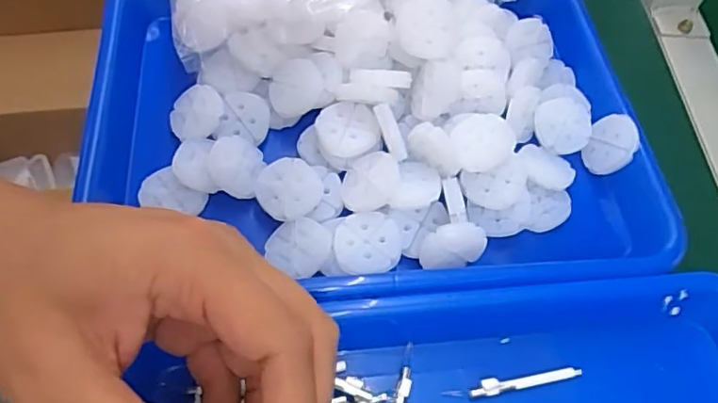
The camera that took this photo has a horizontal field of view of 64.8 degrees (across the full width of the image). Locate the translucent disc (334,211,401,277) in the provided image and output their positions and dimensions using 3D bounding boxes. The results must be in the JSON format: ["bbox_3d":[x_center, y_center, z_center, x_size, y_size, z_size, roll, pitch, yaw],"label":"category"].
[{"bbox_3d":[0.005,0.024,0.306,0.035,0.012,0.035,2,60,-3],"label":"translucent disc"}]

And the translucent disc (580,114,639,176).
[{"bbox_3d":[0.157,-0.035,0.351,0.030,0.007,0.037,13,86,48],"label":"translucent disc"}]

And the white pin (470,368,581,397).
[{"bbox_3d":[0.085,0.091,0.286,0.058,0.005,0.007,-6,61,-8],"label":"white pin"}]

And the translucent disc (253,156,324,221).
[{"bbox_3d":[-0.040,-0.009,0.322,0.036,0.008,0.035,2,60,-3],"label":"translucent disc"}]

